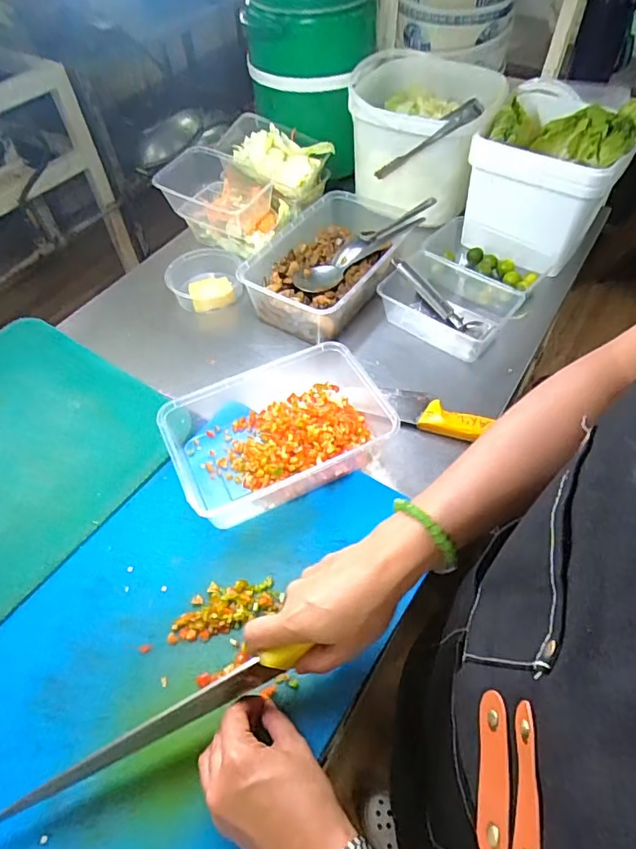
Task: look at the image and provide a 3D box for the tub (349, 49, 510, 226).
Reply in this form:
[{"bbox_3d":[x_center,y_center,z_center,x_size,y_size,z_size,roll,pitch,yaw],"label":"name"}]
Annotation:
[{"bbox_3d":[0.171,-0.460,0.809,0.234,0.157,0.254,-1,53,2],"label":"tub"}]

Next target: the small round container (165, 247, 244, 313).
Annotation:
[{"bbox_3d":[-0.170,-0.219,0.761,0.110,0.047,0.112,-1,53,2],"label":"small round container"}]

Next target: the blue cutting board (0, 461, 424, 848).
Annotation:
[{"bbox_3d":[-0.114,0.190,0.459,0.296,0.020,0.420,28,59,21],"label":"blue cutting board"}]

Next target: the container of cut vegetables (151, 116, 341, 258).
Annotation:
[{"bbox_3d":[-0.117,-0.393,0.824,0.189,0.103,0.239,25,58,20],"label":"container of cut vegetables"}]

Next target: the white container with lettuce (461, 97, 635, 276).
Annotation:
[{"bbox_3d":[0.342,-0.361,0.746,0.185,0.160,0.185,31,60,23],"label":"white container with lettuce"}]

